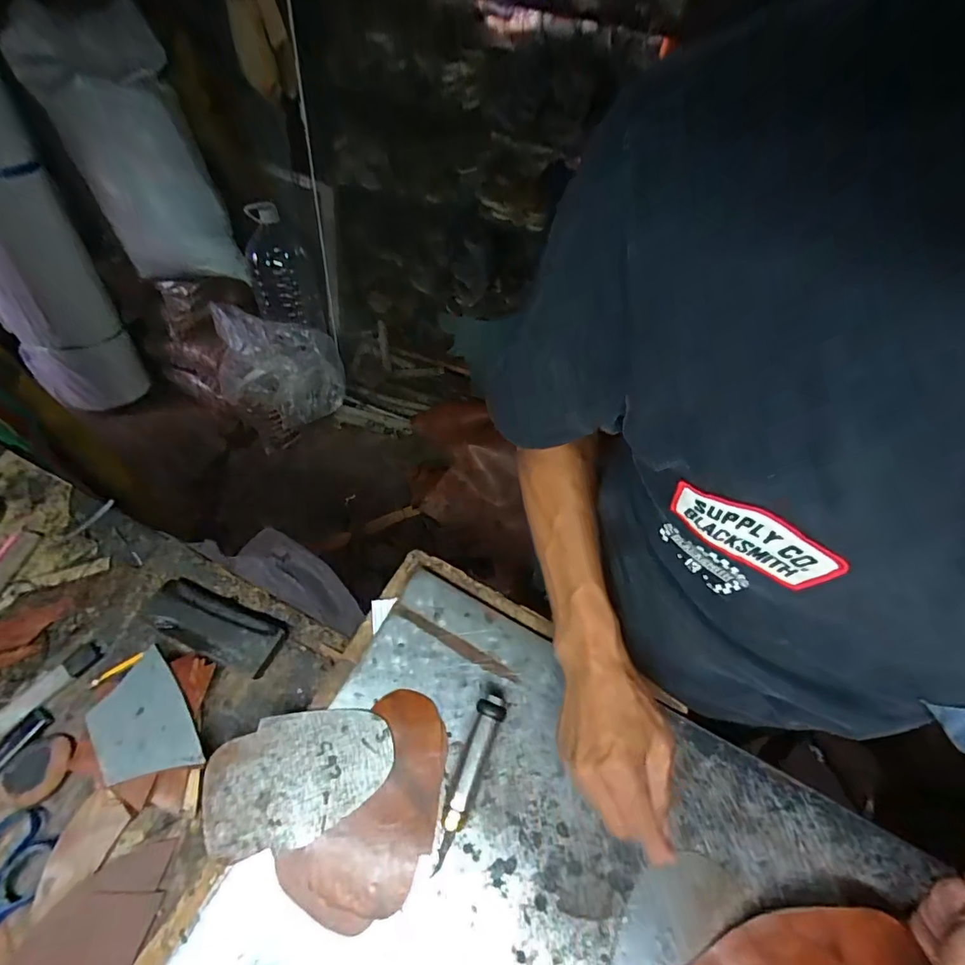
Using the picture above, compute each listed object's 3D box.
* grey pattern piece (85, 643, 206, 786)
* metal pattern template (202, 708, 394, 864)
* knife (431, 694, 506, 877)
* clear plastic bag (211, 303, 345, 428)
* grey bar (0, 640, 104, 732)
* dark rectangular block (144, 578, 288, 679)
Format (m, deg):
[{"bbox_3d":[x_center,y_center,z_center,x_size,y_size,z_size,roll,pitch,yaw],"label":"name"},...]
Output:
[{"bbox_3d":[-0.315,0.220,0.435,0.072,0.007,0.118,-30,61,-25],"label":"grey pattern piece"},{"bbox_3d":[-0.159,0.255,0.409,0.157,0.004,0.097,-10,61,-4],"label":"metal pattern template"},{"bbox_3d":[-0.012,0.254,0.404,0.023,0.018,0.135,19,71,9],"label":"knife"},{"bbox_3d":[-0.677,-0.357,1.540,0.415,0.239,0.275,2,57,-3],"label":"clear plastic bag"},{"bbox_3d":[-0.434,0.205,0.462,0.026,0.007,0.112,38,62,19],"label":"grey bar"},{"bbox_3d":[-0.282,0.147,0.495,0.150,0.016,0.056,21,58,10],"label":"dark rectangular block"}]

